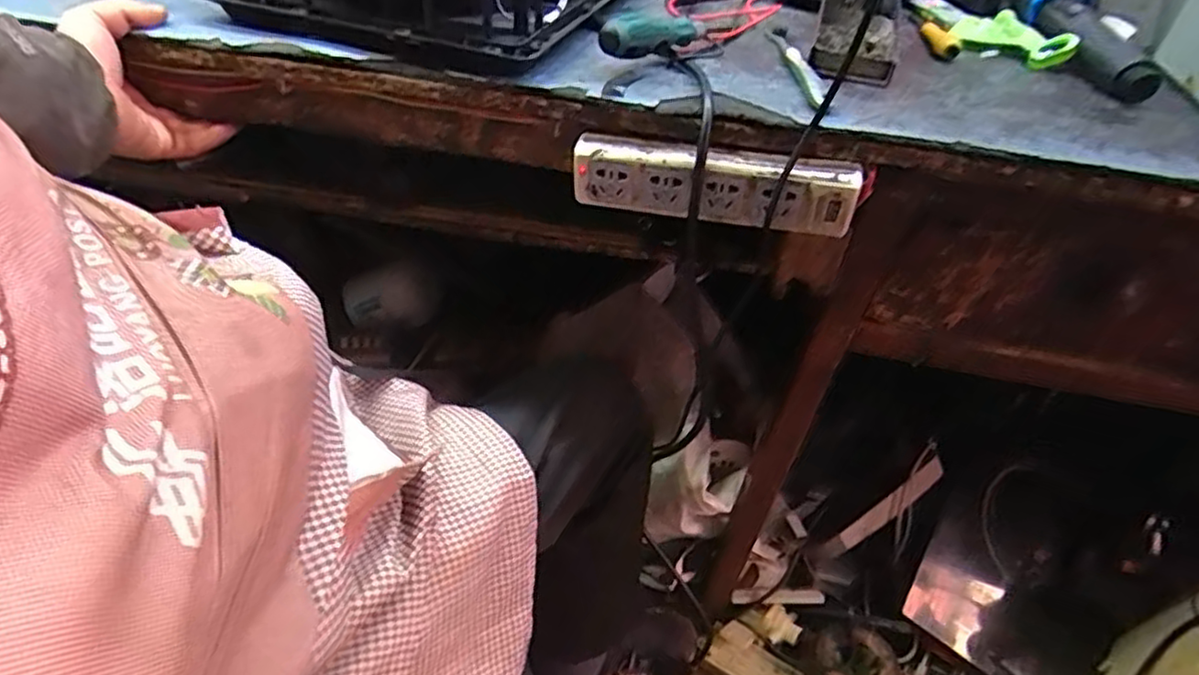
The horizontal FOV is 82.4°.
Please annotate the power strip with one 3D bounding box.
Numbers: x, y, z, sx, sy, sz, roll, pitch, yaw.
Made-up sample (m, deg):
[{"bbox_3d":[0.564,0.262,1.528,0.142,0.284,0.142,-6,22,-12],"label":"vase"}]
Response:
[{"bbox_3d":[0.083,-0.115,0.522,0.212,0.057,0.022,11,42,7],"label":"power strip"}]

